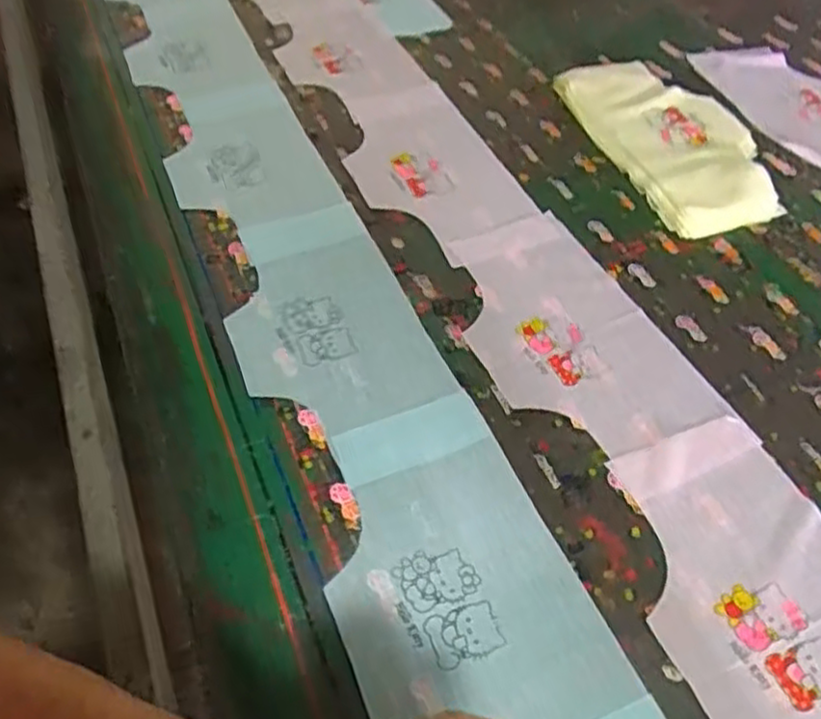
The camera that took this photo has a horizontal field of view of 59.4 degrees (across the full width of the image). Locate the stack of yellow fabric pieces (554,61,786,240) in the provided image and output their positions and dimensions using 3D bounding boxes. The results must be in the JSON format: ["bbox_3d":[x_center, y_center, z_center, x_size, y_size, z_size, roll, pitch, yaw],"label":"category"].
[{"bbox_3d":[0.307,-0.271,0.856,0.171,0.026,0.333,-12,51,-13],"label":"stack of yellow fabric pieces"}]

